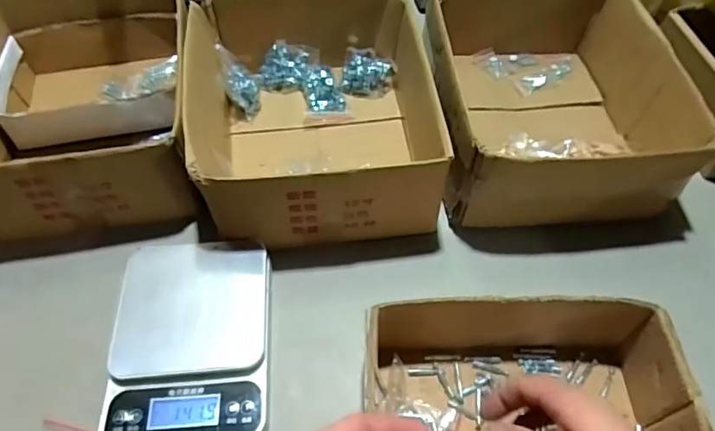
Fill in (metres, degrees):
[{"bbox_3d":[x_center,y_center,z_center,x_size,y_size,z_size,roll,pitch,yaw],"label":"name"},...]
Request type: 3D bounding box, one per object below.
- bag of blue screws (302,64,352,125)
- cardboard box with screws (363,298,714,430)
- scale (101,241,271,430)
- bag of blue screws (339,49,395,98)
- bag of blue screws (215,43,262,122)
[{"bbox_3d":[-0.044,-0.168,0.705,0.061,0.030,0.093,-7,55,-4],"label":"bag of blue screws"},{"bbox_3d":[0.135,0.161,0.434,0.249,0.091,0.162,0,55,0],"label":"cardboard box with screws"},{"bbox_3d":[-0.157,0.115,0.496,0.141,0.030,0.198,-3,55,-2],"label":"scale"},{"bbox_3d":[0.014,-0.195,0.714,0.072,0.017,0.063,16,100,5],"label":"bag of blue screws"},{"bbox_3d":[-0.157,-0.178,0.683,0.032,0.096,0.051,3,42,50],"label":"bag of blue screws"}]

